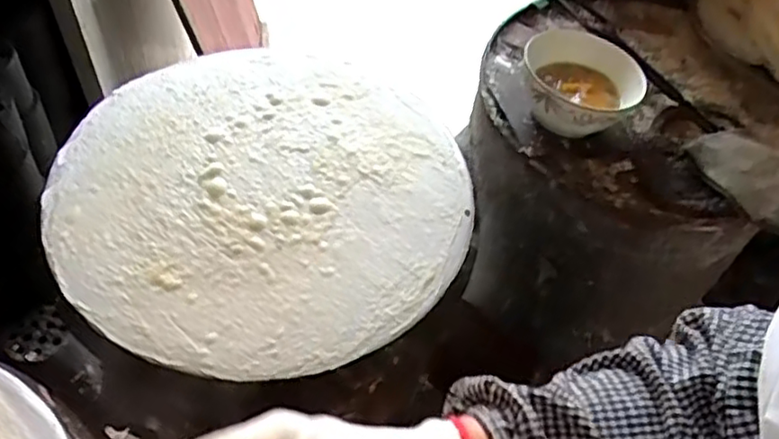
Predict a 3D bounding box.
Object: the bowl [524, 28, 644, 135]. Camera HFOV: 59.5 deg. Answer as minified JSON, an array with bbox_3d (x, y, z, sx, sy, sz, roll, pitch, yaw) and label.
[{"bbox_3d":[0.203,-0.148,0.734,0.133,0.061,0.147,12,52,3],"label":"bowl"}]

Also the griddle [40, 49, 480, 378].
[{"bbox_3d":[-0.119,-0.034,0.647,0.374,0.015,0.377,3,52,-4],"label":"griddle"}]

